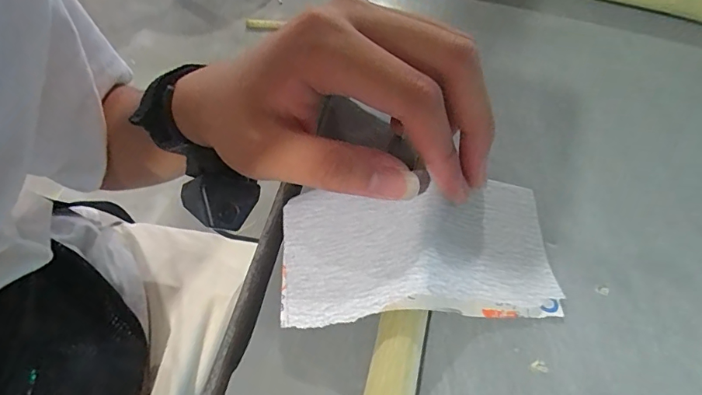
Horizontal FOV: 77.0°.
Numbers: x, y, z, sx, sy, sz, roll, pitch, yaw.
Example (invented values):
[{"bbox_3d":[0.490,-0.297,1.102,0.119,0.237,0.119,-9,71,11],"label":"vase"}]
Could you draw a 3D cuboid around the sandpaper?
[{"bbox_3d":[0.029,0.019,0.177,0.110,0.021,0.056,-1,58,-8],"label":"sandpaper"}]

